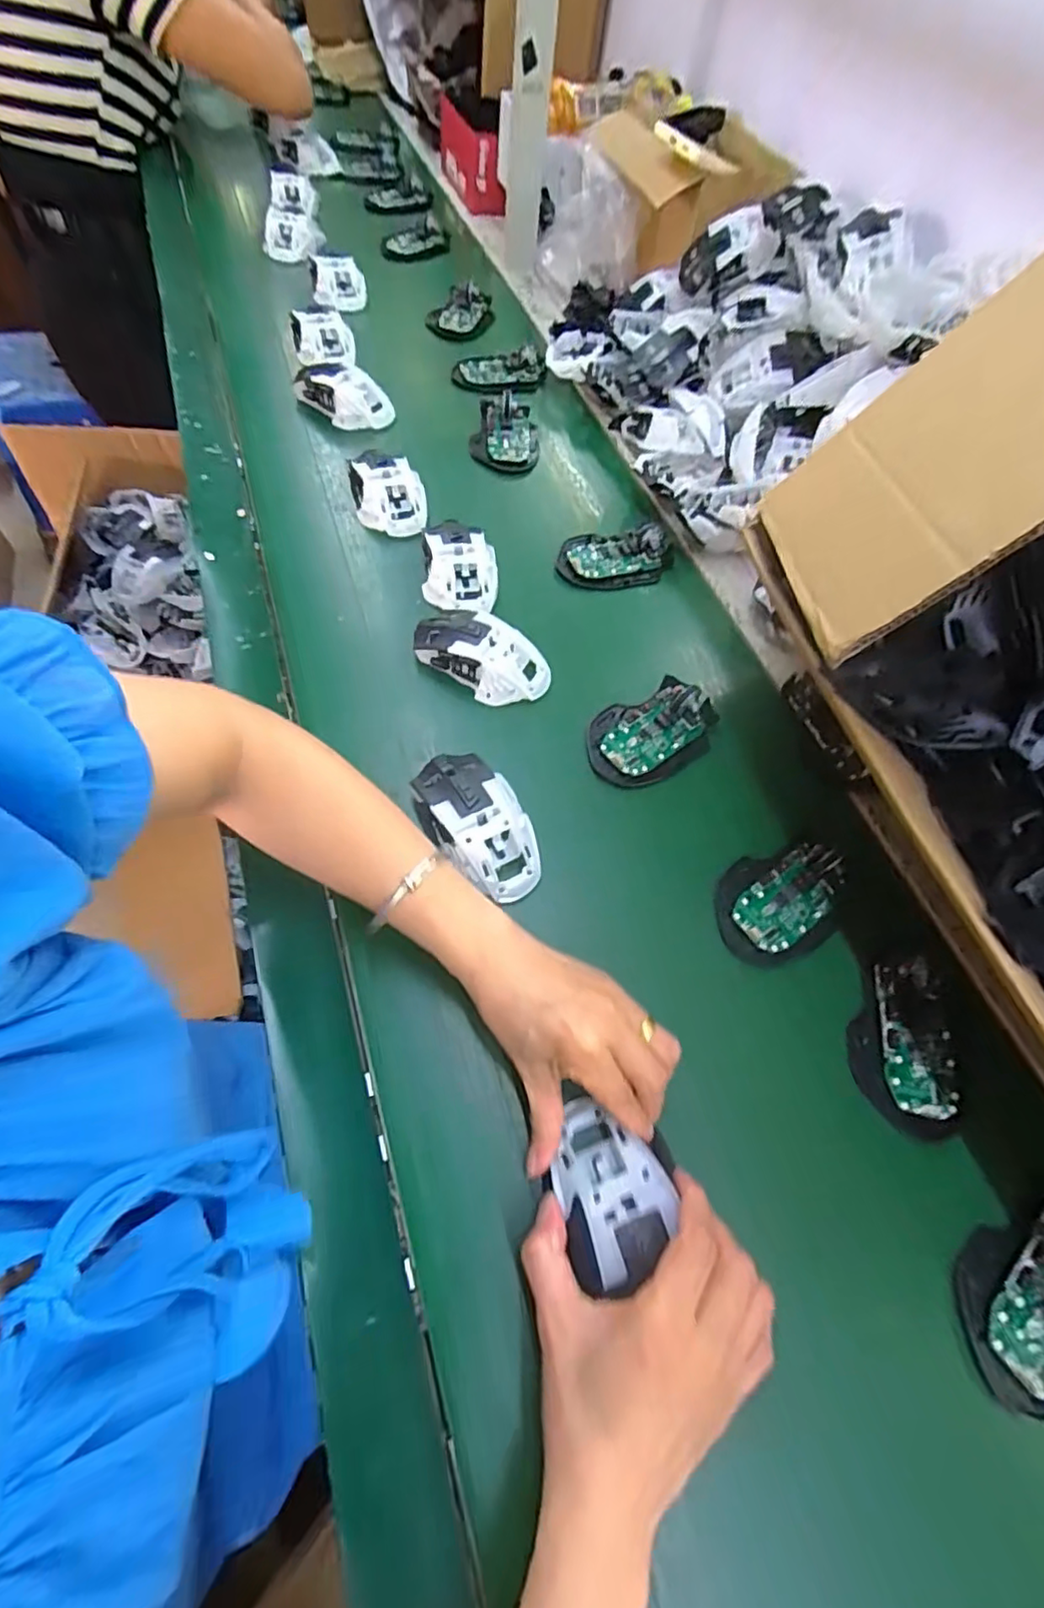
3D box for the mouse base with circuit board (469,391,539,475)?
[{"bbox_3d":[-0.017,-0.409,0.664,0.071,0.016,0.114,8,61,-2],"label":"mouse base with circuit board"}]

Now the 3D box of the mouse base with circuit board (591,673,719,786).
[{"bbox_3d":[0.107,-0.059,0.484,0.114,0.027,0.073,-21,66,-17],"label":"mouse base with circuit board"}]

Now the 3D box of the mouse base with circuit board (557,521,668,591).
[{"bbox_3d":[0.091,-0.238,0.585,0.113,0.017,0.066,-7,62,-10],"label":"mouse base with circuit board"}]

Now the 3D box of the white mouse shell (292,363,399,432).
[{"bbox_3d":[-0.193,-0.440,0.654,0.113,0.039,0.060,30,63,10],"label":"white mouse shell"}]

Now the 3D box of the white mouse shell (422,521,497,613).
[{"bbox_3d":[-0.056,-0.217,0.542,0.067,0.036,0.095,3,61,-4],"label":"white mouse shell"}]

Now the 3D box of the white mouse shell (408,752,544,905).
[{"bbox_3d":[-0.033,0.011,0.418,0.063,0.035,0.114,-27,67,-19],"label":"white mouse shell"}]

